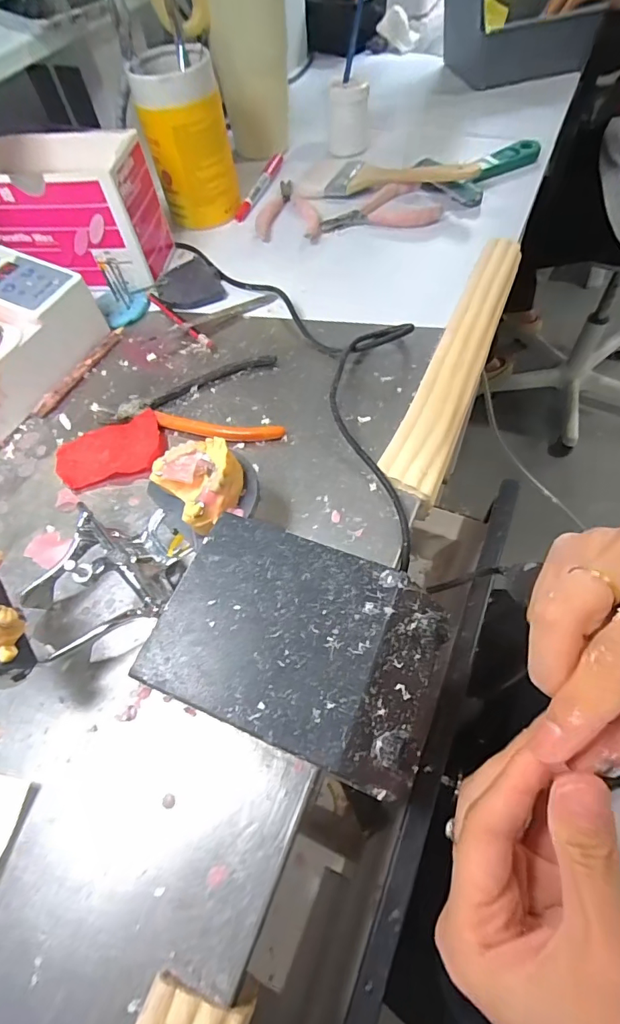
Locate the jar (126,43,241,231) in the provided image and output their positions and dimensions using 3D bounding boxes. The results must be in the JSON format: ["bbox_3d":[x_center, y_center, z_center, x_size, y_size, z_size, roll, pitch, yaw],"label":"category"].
[{"bbox_3d":[-0.129,-0.388,0.484,0.080,0.128,0.083,-18,60,-6],"label":"jar"}]

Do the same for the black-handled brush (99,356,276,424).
[{"bbox_3d":[-0.100,-0.106,0.386,0.147,0.010,0.021,-27,61,-11],"label":"black-handled brush"}]

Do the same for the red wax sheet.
[{"bbox_3d":[-0.155,-0.047,0.354,0.077,0.009,0.053,-12,59,-3],"label":"red wax sheet"}]

